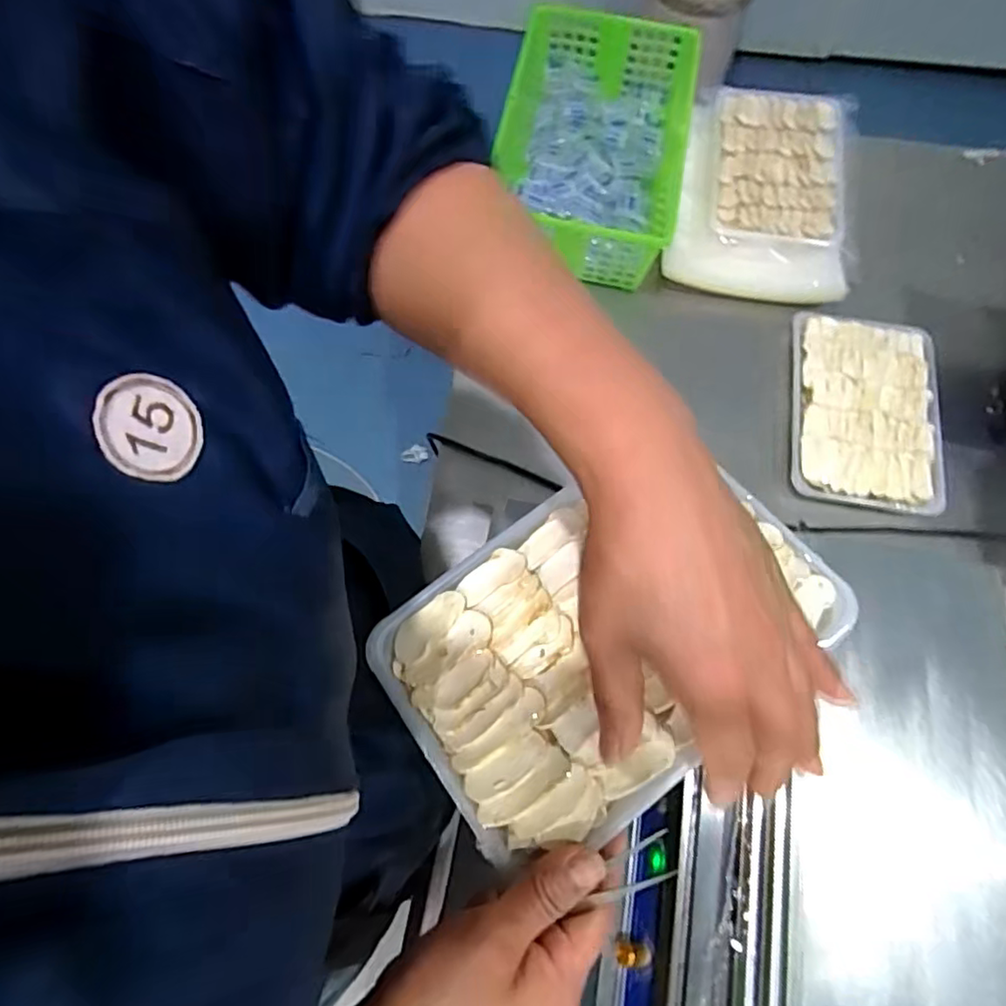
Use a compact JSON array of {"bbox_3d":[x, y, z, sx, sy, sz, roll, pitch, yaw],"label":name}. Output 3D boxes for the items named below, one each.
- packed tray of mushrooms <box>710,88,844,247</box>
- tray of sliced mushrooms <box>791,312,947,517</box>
[{"bbox_3d":[0.337,-0.413,0.745,0.156,0.026,0.214,7,71,4],"label":"packed tray of mushrooms"},{"bbox_3d":[0.400,-0.102,0.683,0.157,0.035,0.223,7,71,4],"label":"tray of sliced mushrooms"}]

